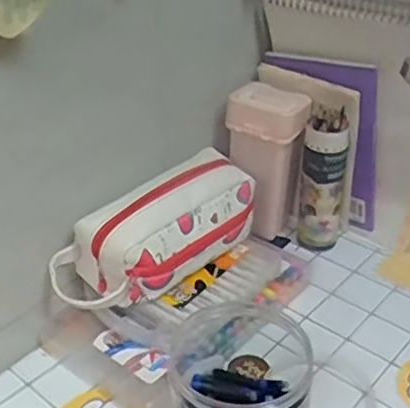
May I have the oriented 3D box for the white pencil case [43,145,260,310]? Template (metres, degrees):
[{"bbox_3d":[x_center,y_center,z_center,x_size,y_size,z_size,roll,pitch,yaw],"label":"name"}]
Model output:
[{"bbox_3d":[-0.045,0.027,0.641,0.208,0.088,0.093,-26,42,-34],"label":"white pencil case"}]

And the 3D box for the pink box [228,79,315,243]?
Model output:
[{"bbox_3d":[0.075,-0.046,0.760,0.080,0.170,0.071,24,40,31],"label":"pink box"}]

